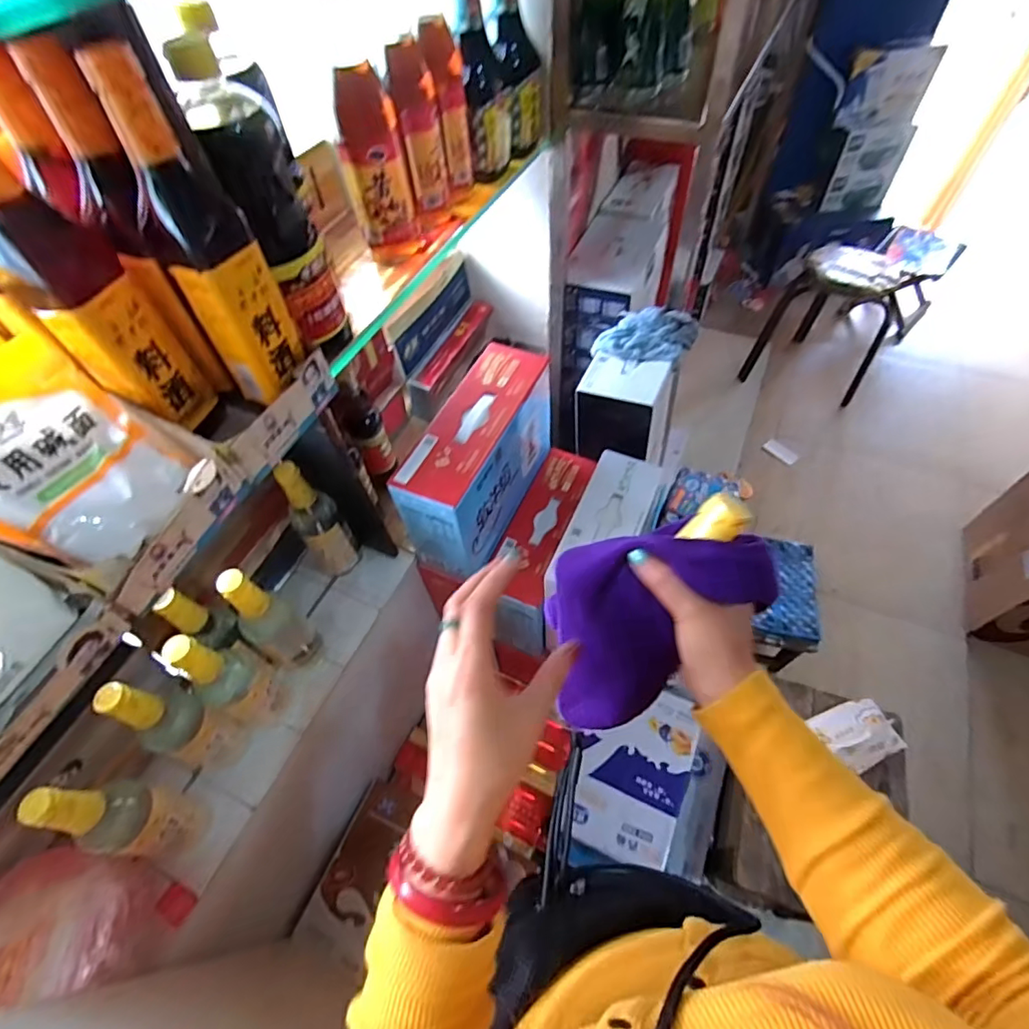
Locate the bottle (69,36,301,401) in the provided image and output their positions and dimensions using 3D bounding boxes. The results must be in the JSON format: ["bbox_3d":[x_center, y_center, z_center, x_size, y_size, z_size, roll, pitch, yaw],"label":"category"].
[{"bbox_3d":[-0.231,-0.197,0.394,0.062,0.243,0.071,24,60,26],"label":"bottle"}]

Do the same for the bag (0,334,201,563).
[{"bbox_3d":[-0.329,-0.047,0.381,0.162,0.038,0.149,33,49,-22],"label":"bag"}]

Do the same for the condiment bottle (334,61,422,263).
[{"bbox_3d":[-0.153,-0.378,0.577,0.066,0.179,0.050,-10,56,-3],"label":"condiment bottle"}]

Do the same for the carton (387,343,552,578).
[{"bbox_3d":[-0.052,-0.085,0.841,0.118,0.200,0.321,21,60,17],"label":"carton"}]

